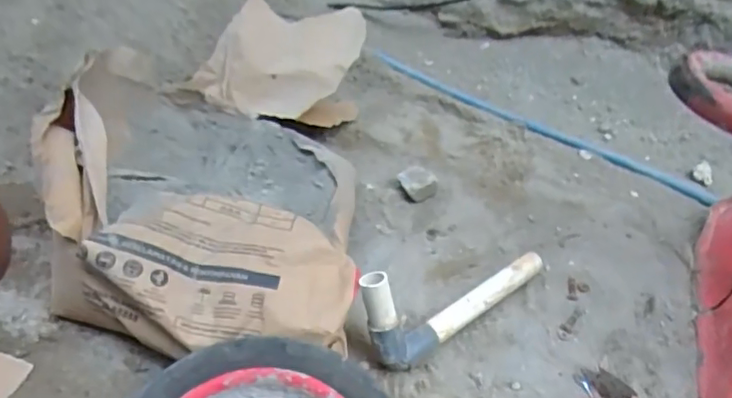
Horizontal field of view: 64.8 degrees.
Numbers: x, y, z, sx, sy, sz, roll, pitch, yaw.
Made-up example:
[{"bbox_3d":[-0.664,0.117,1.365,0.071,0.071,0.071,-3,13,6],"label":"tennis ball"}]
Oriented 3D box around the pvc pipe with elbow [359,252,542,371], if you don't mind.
[{"bbox_3d":[0.119,0.109,0.732,0.284,0.121,0.072,-22,47,-28],"label":"pvc pipe with elbow"}]

